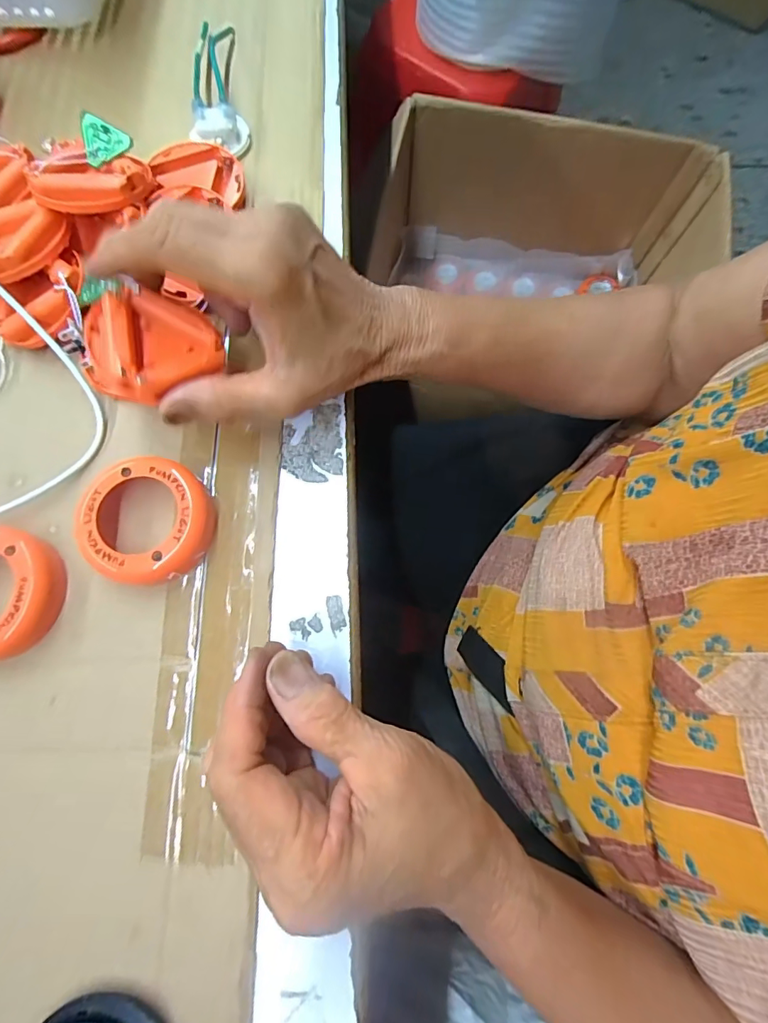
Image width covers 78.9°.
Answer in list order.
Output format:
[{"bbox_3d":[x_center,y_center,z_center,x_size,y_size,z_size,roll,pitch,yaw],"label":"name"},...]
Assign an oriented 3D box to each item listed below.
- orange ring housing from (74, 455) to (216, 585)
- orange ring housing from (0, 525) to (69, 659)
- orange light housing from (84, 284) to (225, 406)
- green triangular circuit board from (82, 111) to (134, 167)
[{"bbox_3d":[-0.125,0.005,0.249,0.067,0.021,0.066,0,74,-1],"label":"orange ring housing"},{"bbox_3d":[-0.201,0.042,0.239,0.064,0.026,0.065,0,74,-1],"label":"orange ring housing"},{"bbox_3d":[-0.118,-0.084,0.243,0.062,0.020,0.060,-2,74,-26],"label":"orange light housing"},{"bbox_3d":[-0.161,-0.209,0.266,0.025,0.005,0.023,23,109,-16],"label":"green triangular circuit board"}]

